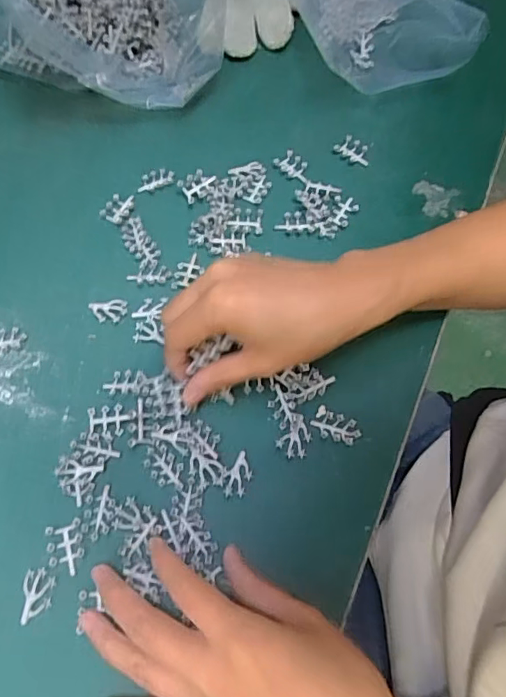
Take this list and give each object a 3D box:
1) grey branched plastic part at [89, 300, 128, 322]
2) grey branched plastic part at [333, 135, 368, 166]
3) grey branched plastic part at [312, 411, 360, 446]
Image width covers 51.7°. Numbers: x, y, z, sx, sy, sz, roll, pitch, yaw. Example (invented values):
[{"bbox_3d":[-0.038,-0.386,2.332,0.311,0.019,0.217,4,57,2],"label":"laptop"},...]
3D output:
[{"bbox_3d":[-0.096,-0.025,0.345,0.024,0.004,0.015,-3,67,-4],"label":"grey branched plastic part"},{"bbox_3d":[0.080,-0.156,0.411,0.028,0.005,0.018,34,69,12],"label":"grey branched plastic part"},{"bbox_3d":[0.051,0.048,0.318,0.029,0.004,0.017,14,67,4],"label":"grey branched plastic part"}]

